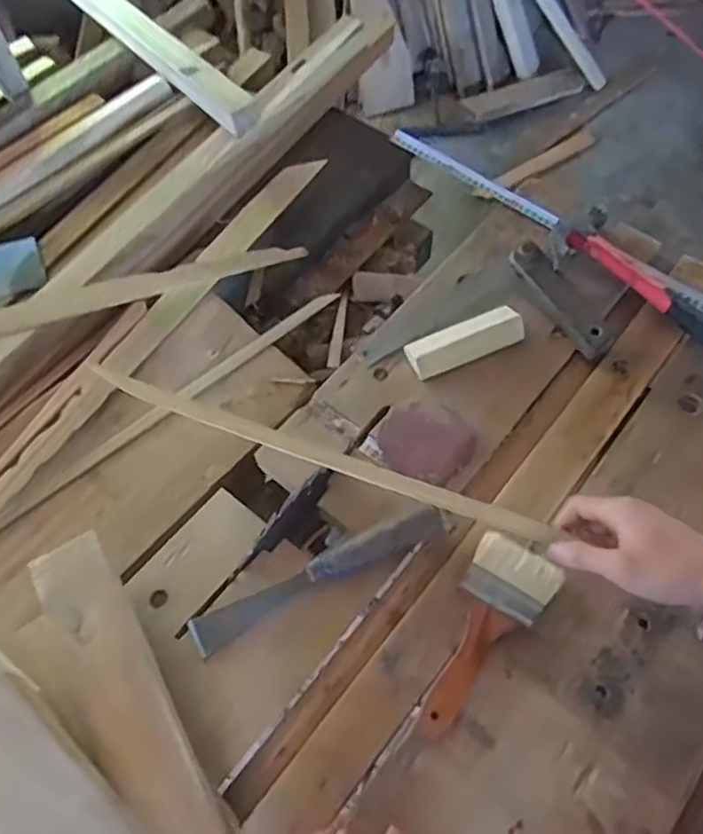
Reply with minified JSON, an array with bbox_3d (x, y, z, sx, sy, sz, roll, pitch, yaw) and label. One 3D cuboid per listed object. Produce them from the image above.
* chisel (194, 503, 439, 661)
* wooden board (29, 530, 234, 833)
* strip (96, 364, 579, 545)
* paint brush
[{"bbox_3d":[-0.030,0.146,0.630,0.244,0.048,0.034,-24,63,-11],"label":"chisel"},{"bbox_3d":[-0.167,0.239,0.527,0.062,0.027,0.326,-30,64,-13],"label":"wooden board"},{"bbox_3d":[-0.032,0.030,0.588,0.415,0.013,0.016,20,63,6],"label":"strip"},{"bbox_3d":[0.115,0.192,0.604,0.076,0.025,0.183,29,66,17],"label":"paint brush"}]

